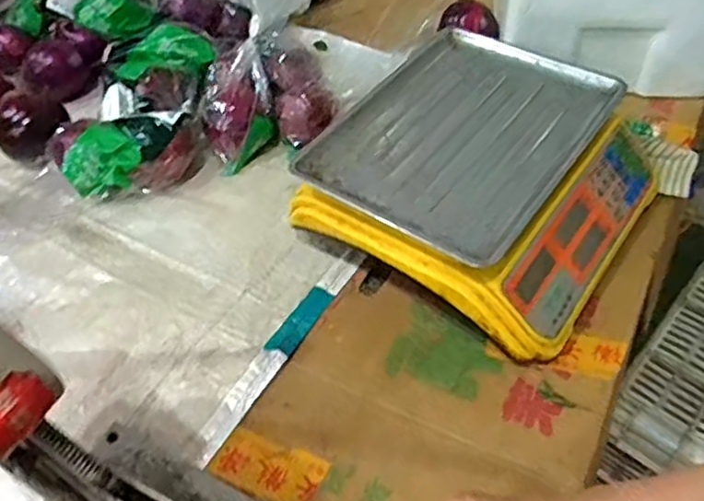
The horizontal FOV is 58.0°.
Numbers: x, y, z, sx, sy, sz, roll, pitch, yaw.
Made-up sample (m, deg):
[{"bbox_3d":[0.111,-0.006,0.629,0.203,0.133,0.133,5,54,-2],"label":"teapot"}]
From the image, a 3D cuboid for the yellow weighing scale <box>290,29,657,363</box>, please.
[{"bbox_3d":[0.145,-0.088,0.692,0.316,0.115,0.307,29,53,23],"label":"yellow weighing scale"}]

